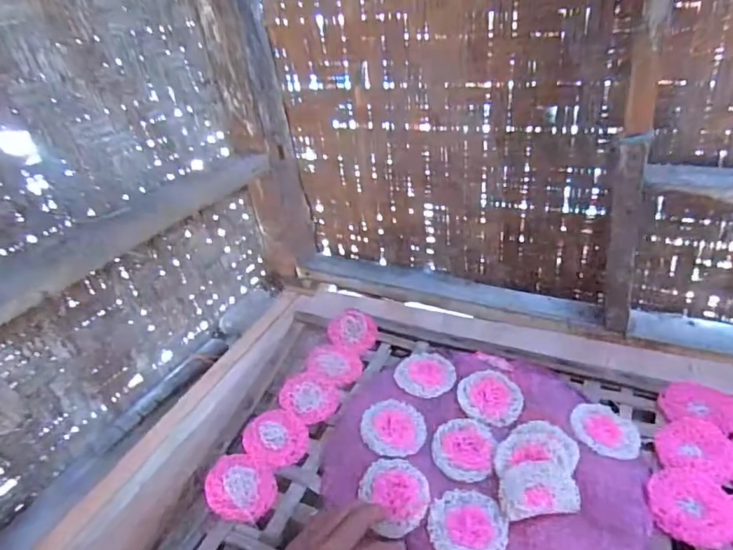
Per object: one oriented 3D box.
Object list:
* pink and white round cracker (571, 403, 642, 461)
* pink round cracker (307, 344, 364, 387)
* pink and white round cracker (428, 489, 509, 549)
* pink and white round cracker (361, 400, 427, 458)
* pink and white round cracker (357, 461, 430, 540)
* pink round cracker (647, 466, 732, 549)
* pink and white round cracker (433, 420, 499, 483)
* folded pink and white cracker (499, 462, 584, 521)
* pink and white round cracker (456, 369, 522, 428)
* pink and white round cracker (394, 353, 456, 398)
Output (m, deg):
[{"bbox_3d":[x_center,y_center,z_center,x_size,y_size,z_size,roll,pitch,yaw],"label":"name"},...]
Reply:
[{"bbox_3d":[0.282,0.182,0.588,0.073,0.011,0.075,8,36,22],"label":"pink and white round cracker"},{"bbox_3d":[-0.046,0.129,0.713,0.078,0.016,0.066,2,34,14],"label":"pink round cracker"},{"bbox_3d":[0.102,0.253,0.502,0.075,0.007,0.073,-5,33,3],"label":"pink and white round cracker"},{"bbox_3d":[0.033,0.185,0.603,0.073,0.009,0.079,-5,33,3],"label":"pink and white round cracker"},{"bbox_3d":[0.031,0.237,0.538,0.068,0.013,0.080,-19,35,-18],"label":"pink and white round cracker"},{"bbox_3d":[0.334,0.234,0.508,0.078,0.007,0.080,10,37,25],"label":"pink round cracker"},{"bbox_3d":[0.113,0.202,0.578,0.071,0.011,0.076,-5,33,3],"label":"pink and white round cracker"},{"bbox_3d":[0.178,0.224,0.519,0.079,0.017,0.053,-8,33,-1],"label":"folded pink and white cracker"},{"bbox_3d":[0.157,0.152,0.629,0.078,0.007,0.079,-5,33,3],"label":"pink and white round cracker"},{"bbox_3d":[0.079,0.133,0.674,0.077,0.007,0.088,-15,34,-12],"label":"pink and white round cracker"}]

